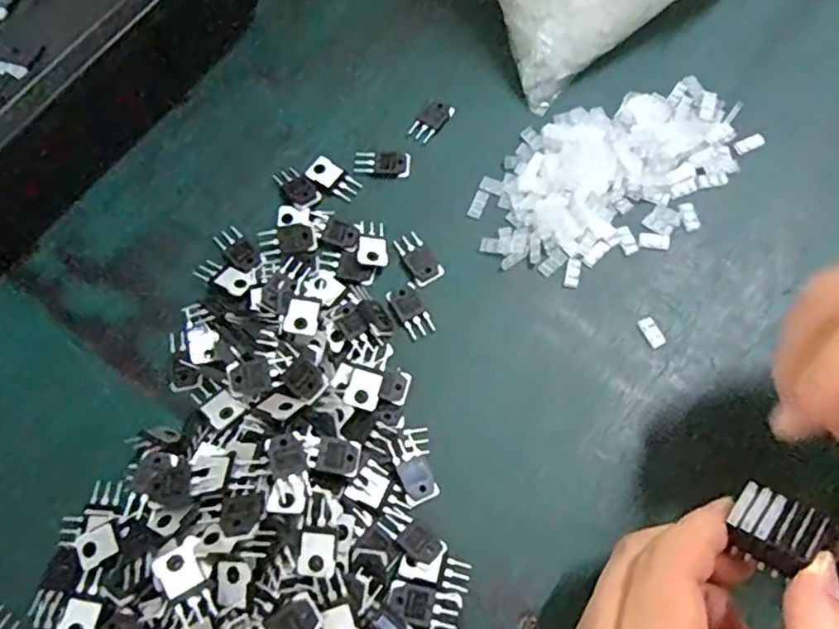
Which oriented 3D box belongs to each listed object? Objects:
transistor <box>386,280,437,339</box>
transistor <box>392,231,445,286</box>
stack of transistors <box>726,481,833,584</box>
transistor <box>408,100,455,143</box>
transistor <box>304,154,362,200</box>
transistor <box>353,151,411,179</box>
[{"bbox_3d":[-0.004,-0.003,0.326,0.015,0.004,0.028,-29,72,-10],"label":"transistor"},{"bbox_3d":[-0.001,-0.030,0.338,0.016,0.004,0.031,-33,72,-11],"label":"transistor"},{"bbox_3d":[0.128,0.079,0.229,0.026,0.016,0.026,26,78,29],"label":"stack of transistors"},{"bbox_3d":[0.007,-0.114,0.372,0.016,0.004,0.029,31,73,12],"label":"transistor"},{"bbox_3d":[-0.050,-0.077,0.357,0.032,0.004,0.017,38,74,14],"label":"transistor"},{"bbox_3d":[-0.021,-0.087,0.361,0.031,0.004,0.016,4,69,2],"label":"transistor"}]

